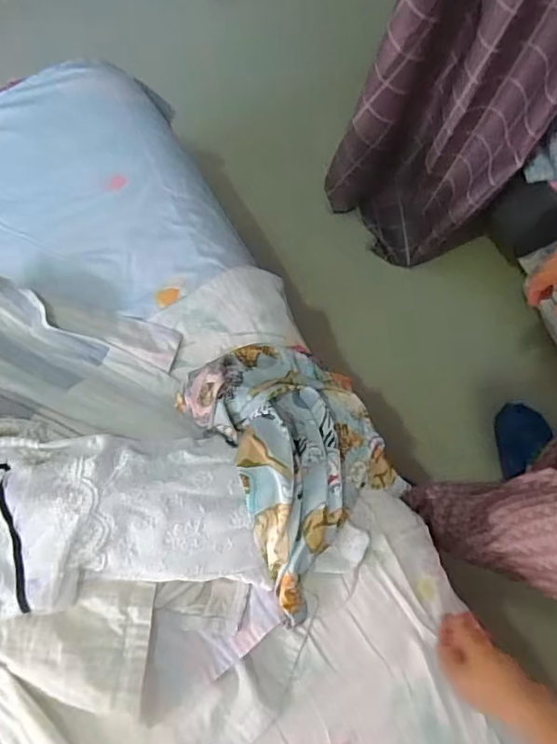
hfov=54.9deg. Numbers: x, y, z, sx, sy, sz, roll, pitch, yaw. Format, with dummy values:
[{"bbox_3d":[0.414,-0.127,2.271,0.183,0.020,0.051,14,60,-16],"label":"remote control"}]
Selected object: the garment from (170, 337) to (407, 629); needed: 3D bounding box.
[{"bbox_3d":[0.027,0.110,0.693,0.220,0.105,0.341,-30,79,-6],"label":"garment"}]

